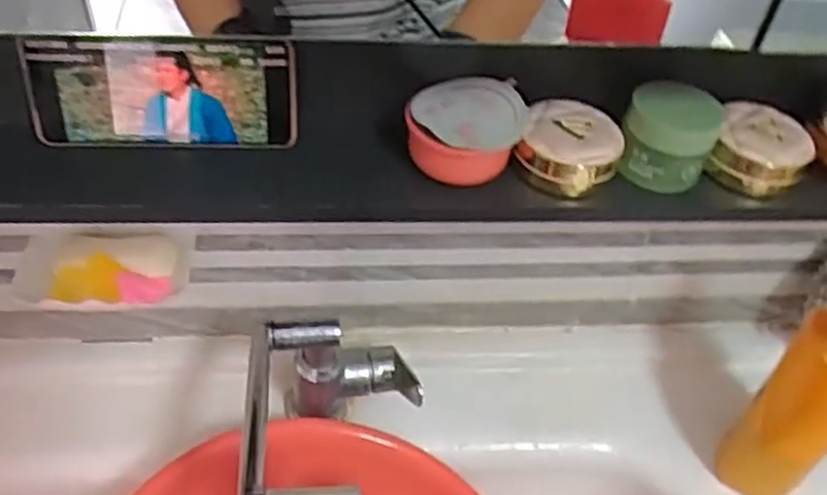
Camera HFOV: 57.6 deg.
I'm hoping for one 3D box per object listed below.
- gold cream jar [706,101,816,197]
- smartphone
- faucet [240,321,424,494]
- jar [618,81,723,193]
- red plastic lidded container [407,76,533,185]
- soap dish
[{"bbox_3d":[0.249,-0.071,0.543,0.064,0.039,0.064,18,46,10],"label":"gold cream jar"},{"bbox_3d":[-0.162,-0.100,0.494,0.167,0.076,0.011,0,32,-5],"label":"smartphone"},{"bbox_3d":[-0.063,0.132,0.558,0.126,0.118,0.269,7,16,-1],"label":"faucet"},{"bbox_3d":[0.177,-0.078,0.521,0.059,0.056,0.060,4,45,-4],"label":"jar"},{"bbox_3d":[0.035,-0.079,0.513,0.078,0.048,0.067,20,46,12],"label":"red plastic lidded container"},{"bbox_3d":[-0.244,0.013,0.592,0.127,0.023,0.075,4,45,-4],"label":"soap dish"}]

